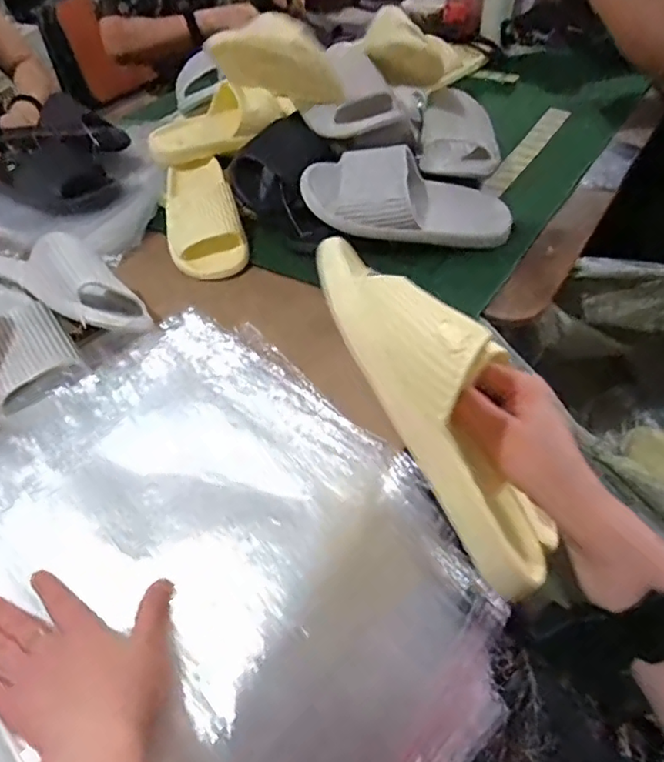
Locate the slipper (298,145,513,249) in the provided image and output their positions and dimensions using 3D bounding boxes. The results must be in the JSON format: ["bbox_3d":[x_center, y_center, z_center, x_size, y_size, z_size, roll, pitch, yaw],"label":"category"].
[{"bbox_3d":[0.106,-0.245,0.765,0.281,0.066,0.122,4,60,-12],"label":"slipper"}]

